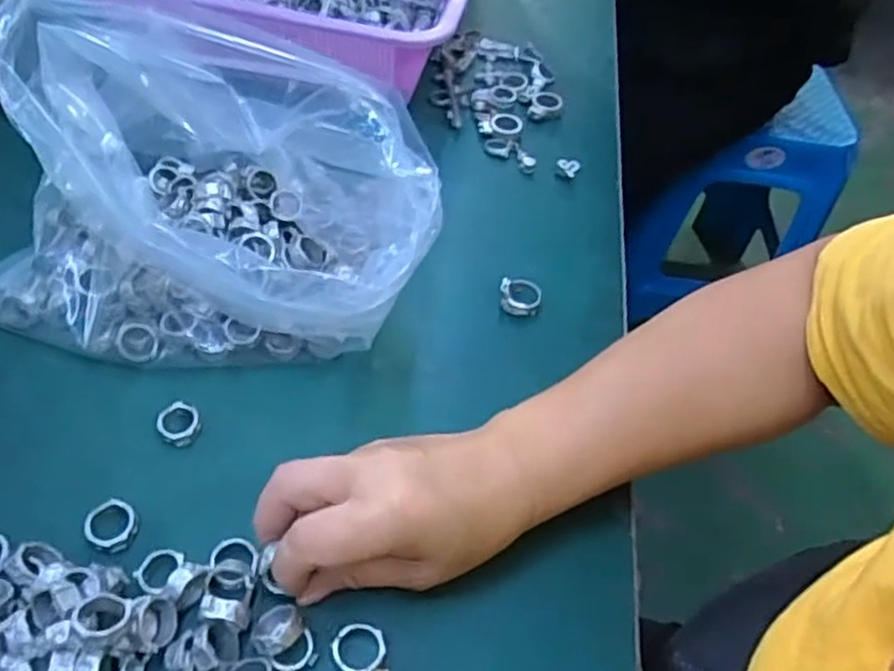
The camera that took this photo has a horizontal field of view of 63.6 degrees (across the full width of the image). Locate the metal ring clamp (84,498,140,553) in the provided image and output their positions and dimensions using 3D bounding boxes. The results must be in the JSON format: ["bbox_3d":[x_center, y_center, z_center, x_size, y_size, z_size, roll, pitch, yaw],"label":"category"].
[{"bbox_3d":[-0.158,0.089,0.341,0.023,0.007,0.021,4,51,-5],"label":"metal ring clamp"}]

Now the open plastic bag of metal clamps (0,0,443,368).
[{"bbox_3d":[-0.131,-0.083,0.402,0.253,0.151,0.170,18,51,4],"label":"open plastic bag of metal clamps"}]

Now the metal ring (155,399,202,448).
[{"bbox_3d":[-0.143,0.045,0.383,0.021,0.008,0.025,-22,58,-24],"label":"metal ring"}]

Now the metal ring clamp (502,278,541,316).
[{"bbox_3d":[0.047,-0.027,0.461,0.026,0.015,0.025,4,51,-5],"label":"metal ring clamp"}]

